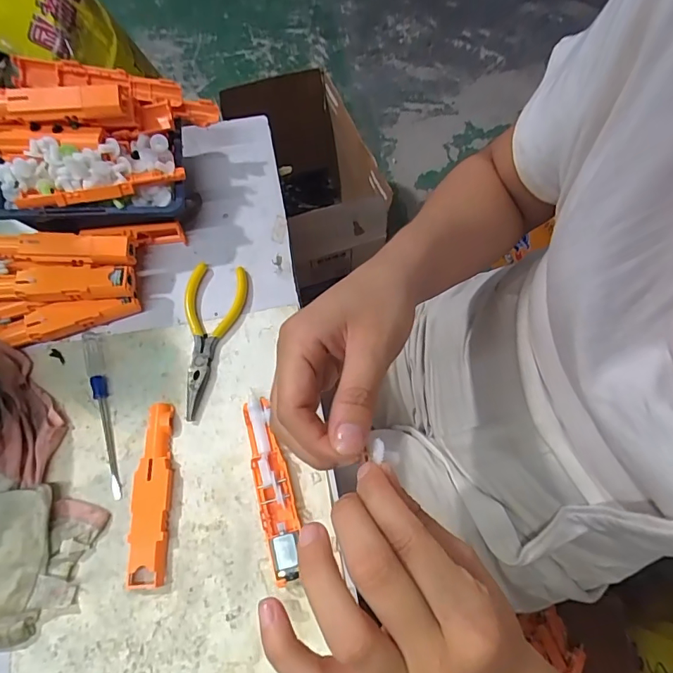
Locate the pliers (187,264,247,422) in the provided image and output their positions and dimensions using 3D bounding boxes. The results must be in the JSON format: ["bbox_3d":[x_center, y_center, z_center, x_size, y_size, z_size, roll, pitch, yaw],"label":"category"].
[{"bbox_3d":[-0.107,-0.003,0.364,0.048,0.009,0.124,12,71,4],"label":"pliers"}]

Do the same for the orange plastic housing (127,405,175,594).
[{"bbox_3d":[-0.126,0.105,0.317,0.023,0.012,0.119,-4,70,-2],"label":"orange plastic housing"}]

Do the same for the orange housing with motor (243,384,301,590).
[{"bbox_3d":[-0.044,0.098,0.316,0.023,0.022,0.122,-14,71,-5],"label":"orange housing with motor"}]

